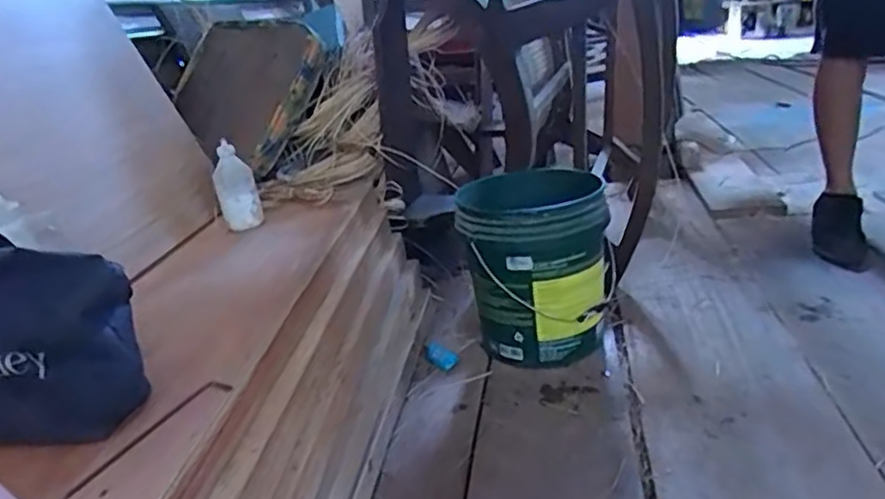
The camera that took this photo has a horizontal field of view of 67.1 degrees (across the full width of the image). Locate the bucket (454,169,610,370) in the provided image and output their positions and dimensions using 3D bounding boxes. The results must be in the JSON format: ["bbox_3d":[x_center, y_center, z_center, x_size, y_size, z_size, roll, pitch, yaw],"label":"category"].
[{"bbox_3d":[0.191,0.031,1.358,0.279,0.349,0.275,-2,21,12],"label":"bucket"}]

